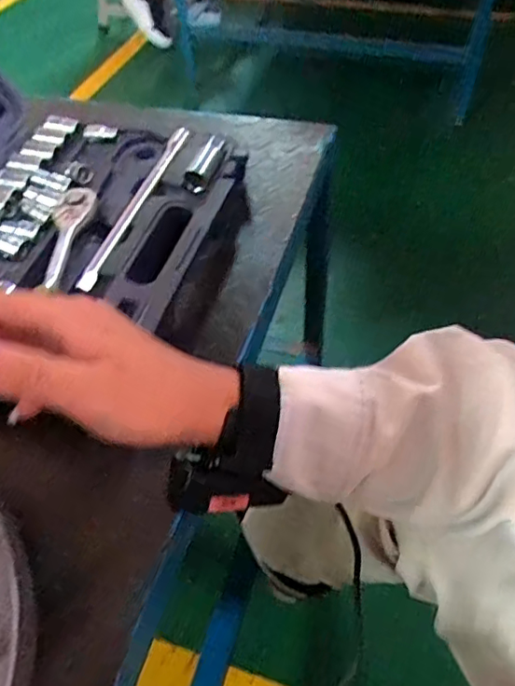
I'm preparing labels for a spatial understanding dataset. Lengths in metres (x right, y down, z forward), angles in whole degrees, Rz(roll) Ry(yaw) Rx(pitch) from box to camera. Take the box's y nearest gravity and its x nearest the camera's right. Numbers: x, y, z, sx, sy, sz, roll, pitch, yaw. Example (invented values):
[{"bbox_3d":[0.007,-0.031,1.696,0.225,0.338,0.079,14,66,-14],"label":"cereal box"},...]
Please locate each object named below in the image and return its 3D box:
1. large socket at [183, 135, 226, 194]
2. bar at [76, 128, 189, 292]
[{"bbox_3d":[-0.054,-0.191,0.578,0.026,0.019,0.078,13,53,12],"label":"large socket"},{"bbox_3d":[-0.117,-0.145,0.546,0.019,0.016,0.242,12,52,11],"label":"bar"}]

